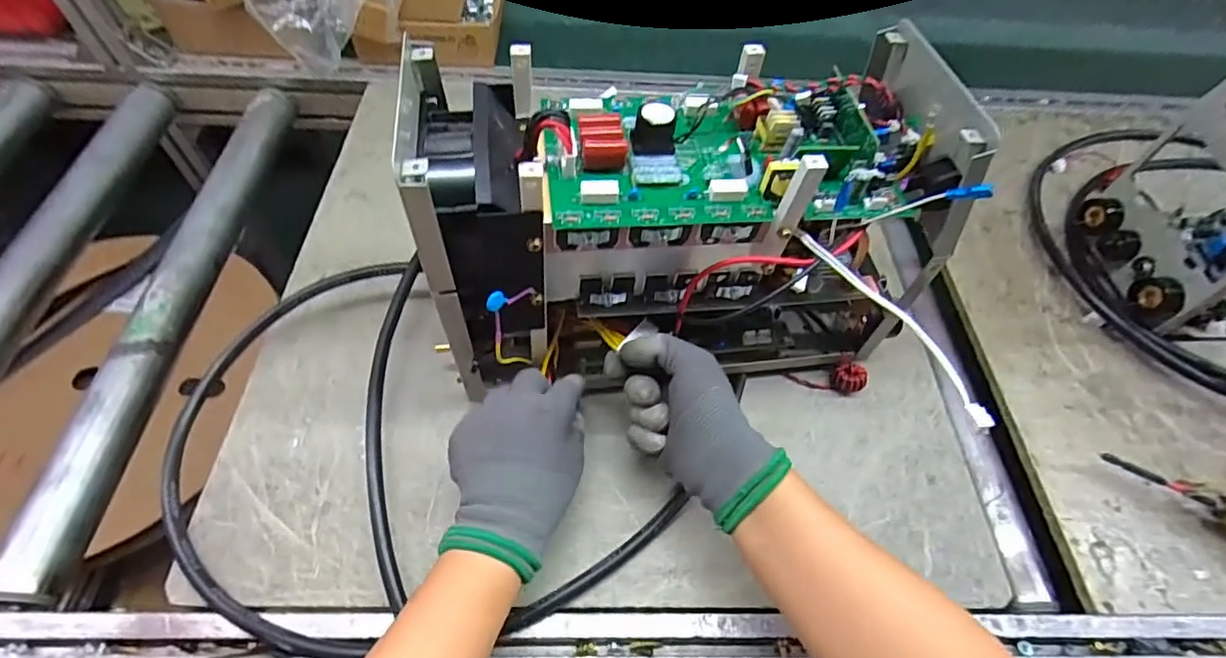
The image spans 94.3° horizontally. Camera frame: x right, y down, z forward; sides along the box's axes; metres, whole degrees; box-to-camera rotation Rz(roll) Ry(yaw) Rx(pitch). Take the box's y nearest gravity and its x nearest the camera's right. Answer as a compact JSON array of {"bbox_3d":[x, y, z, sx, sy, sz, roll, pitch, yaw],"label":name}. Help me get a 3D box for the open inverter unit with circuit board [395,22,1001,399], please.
[{"bbox_3d":[0.046,-0.065,0.428,0.336,0.220,0.157,-6,57,-8],"label":"open inverter unit with circuit board"}]

